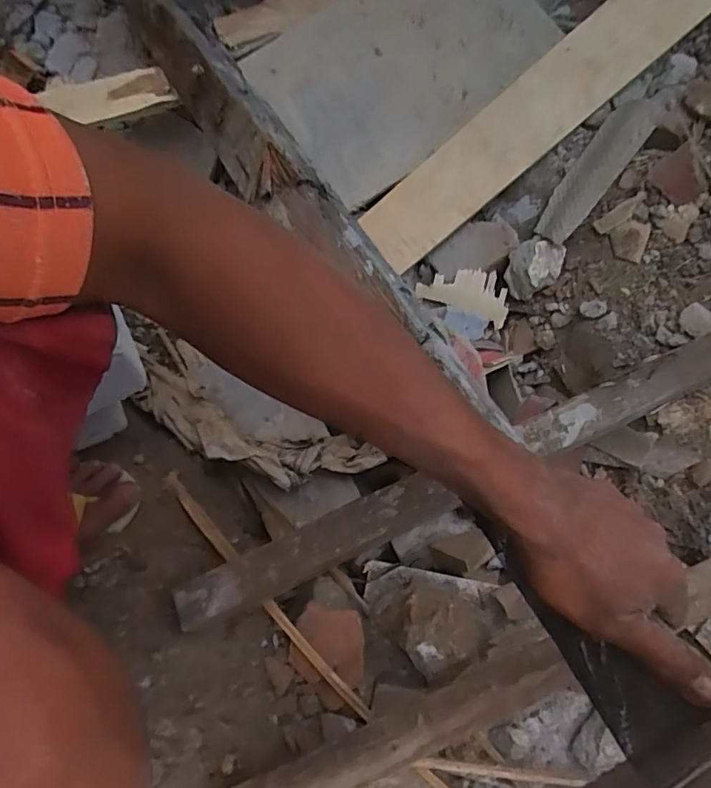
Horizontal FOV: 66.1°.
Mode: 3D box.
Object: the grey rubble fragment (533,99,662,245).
[{"bbox_3d":[0.308,-0.289,0.697,0.059,0.041,0.221,36,90,15],"label":"grey rubble fragment"}]

